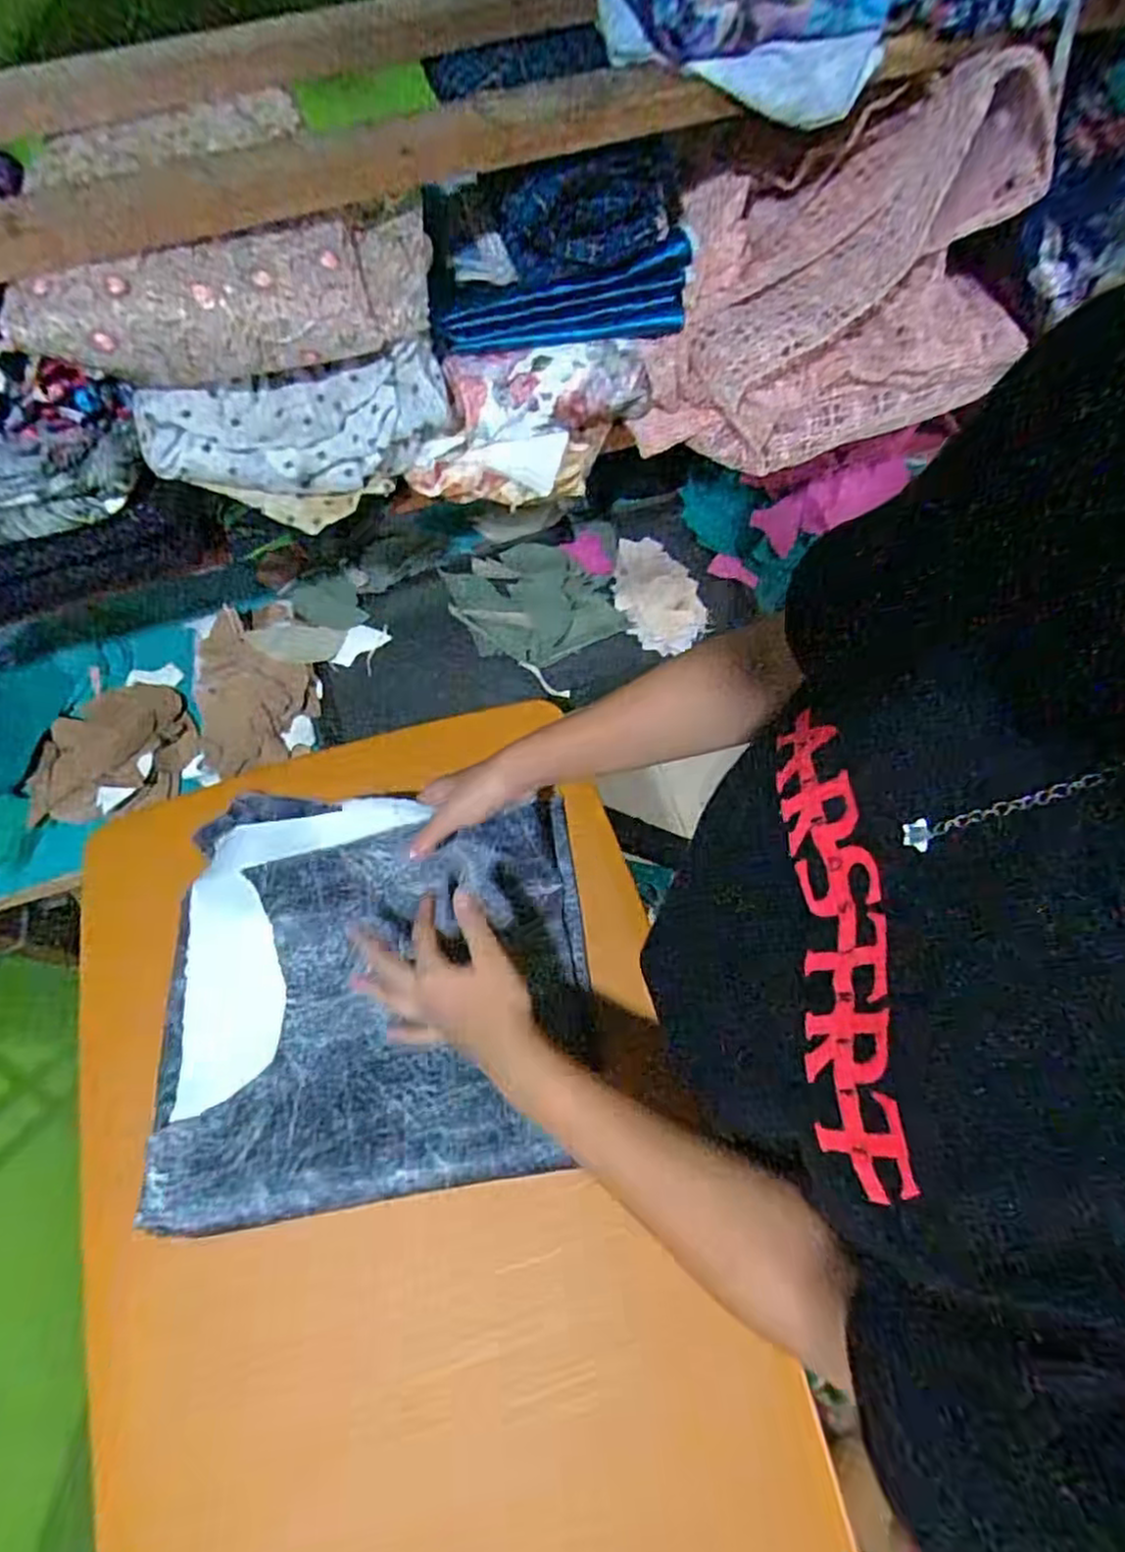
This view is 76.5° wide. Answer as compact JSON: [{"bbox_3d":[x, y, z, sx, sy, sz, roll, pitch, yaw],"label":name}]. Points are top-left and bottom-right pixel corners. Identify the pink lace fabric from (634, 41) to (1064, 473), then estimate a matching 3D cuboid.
[{"bbox_3d":[0.215,-0.383,0.549,0.319,0.203,0.138,-15,68,-4],"label":"pink lace fabric"}]

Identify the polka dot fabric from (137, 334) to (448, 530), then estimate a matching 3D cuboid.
[{"bbox_3d":[-0.182,-0.241,0.520,0.213,0.098,0.049,-17,68,-5],"label":"polka dot fabric"}]

